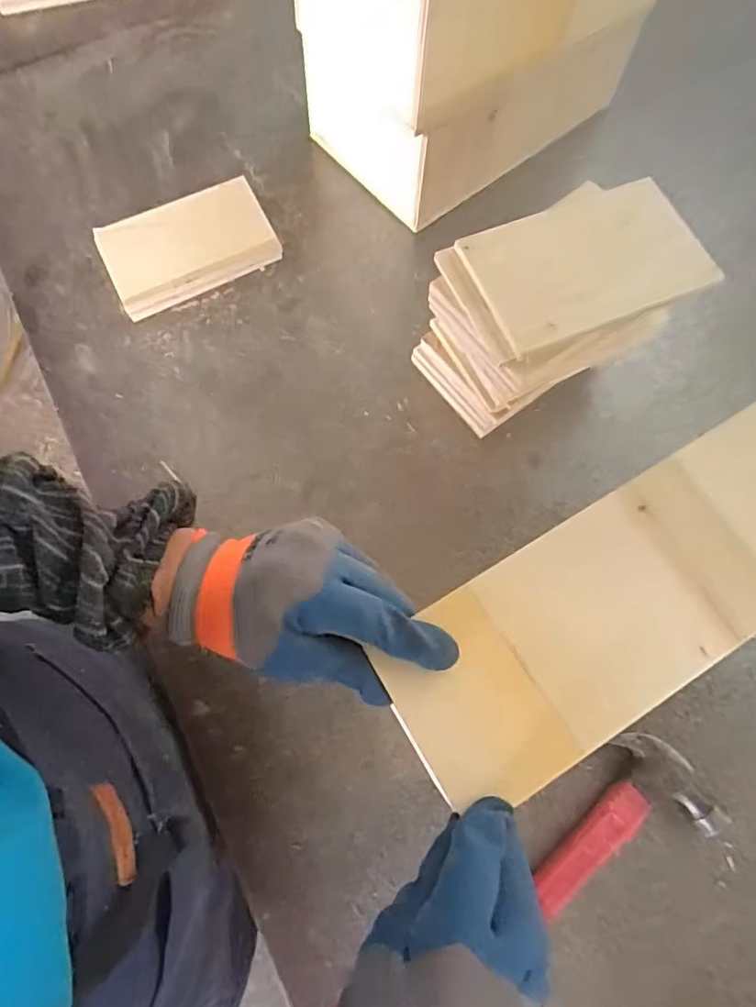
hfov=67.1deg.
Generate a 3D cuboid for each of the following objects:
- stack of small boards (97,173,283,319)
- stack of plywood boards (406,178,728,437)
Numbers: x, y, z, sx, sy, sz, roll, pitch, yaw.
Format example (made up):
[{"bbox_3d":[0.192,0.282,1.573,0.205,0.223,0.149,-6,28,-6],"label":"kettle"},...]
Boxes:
[{"bbox_3d":[-0.214,-0.291,0.649,0.185,0.029,0.117,-24,73,-9],"label":"stack of small boards"},{"bbox_3d":[0.154,-0.170,0.542,0.205,0.180,0.136,-24,73,-9],"label":"stack of plywood boards"}]

